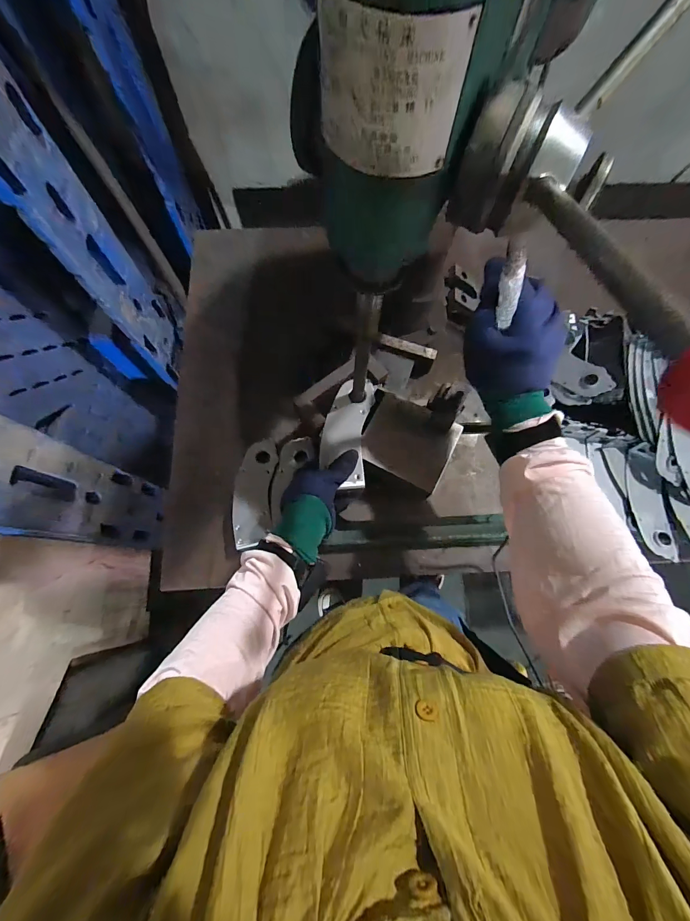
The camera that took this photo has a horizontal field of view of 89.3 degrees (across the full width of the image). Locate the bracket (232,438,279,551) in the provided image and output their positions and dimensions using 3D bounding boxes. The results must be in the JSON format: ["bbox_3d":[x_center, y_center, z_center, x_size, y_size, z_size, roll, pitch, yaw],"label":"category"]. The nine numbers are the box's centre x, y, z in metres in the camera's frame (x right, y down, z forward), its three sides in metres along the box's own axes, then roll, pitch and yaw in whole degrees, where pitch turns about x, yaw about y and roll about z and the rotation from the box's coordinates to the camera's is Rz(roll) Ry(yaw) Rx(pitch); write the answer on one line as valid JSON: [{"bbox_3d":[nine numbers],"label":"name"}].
[{"bbox_3d":[-0.151,0.053,0.583,0.064,0.005,0.179,2,74,0],"label":"bracket"}]

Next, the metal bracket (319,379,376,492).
[{"bbox_3d":[0.003,-0.042,0.507,0.066,0.014,0.161,8,72,2],"label":"metal bracket"}]

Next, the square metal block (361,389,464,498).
[{"bbox_3d":[0.090,-0.030,0.513,0.134,0.012,0.114,28,76,7],"label":"square metal block"}]

